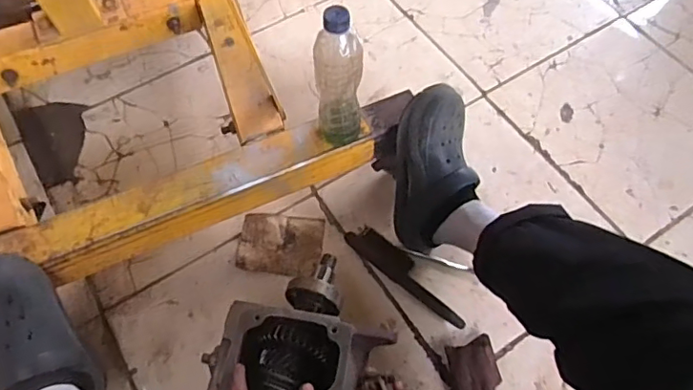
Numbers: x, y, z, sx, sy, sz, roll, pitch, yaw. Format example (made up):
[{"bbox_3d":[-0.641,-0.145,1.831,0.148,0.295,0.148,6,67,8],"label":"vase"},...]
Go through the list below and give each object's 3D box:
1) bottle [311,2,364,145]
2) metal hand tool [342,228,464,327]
[{"bbox_3d":[-0.010,-0.148,0.733,0.062,0.225,0.056,-2,61,-2],"label":"bottle"},{"bbox_3d":[0.099,0.126,0.877,0.227,0.025,0.047,39,69,18],"label":"metal hand tool"}]

